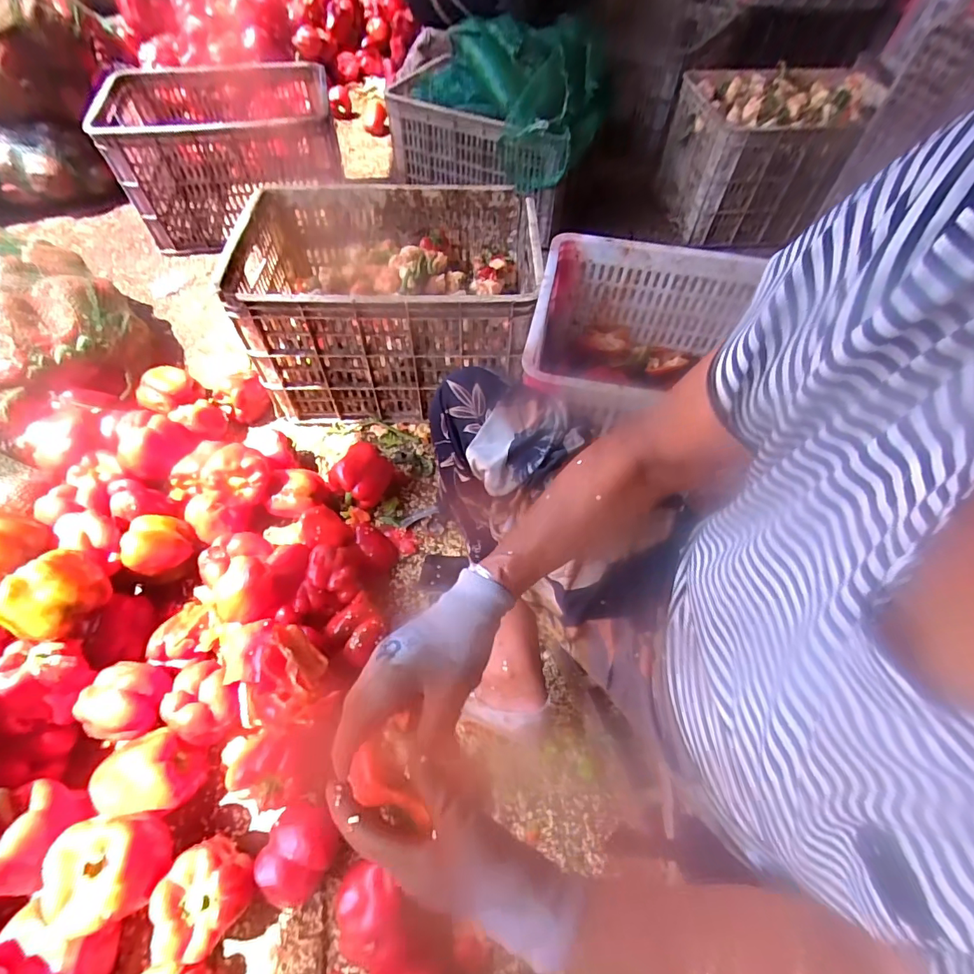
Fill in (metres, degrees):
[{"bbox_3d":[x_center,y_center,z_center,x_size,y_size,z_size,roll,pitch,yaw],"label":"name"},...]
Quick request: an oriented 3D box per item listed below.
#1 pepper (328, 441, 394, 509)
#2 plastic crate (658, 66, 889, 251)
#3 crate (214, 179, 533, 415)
[{"bbox_3d":[-0.215,-0.014,0.842,0.090,0.101,0.092,27,60,15],"label":"pepper"},{"bbox_3d":[0.736,-0.886,1.293,0.438,0.301,0.369,-8,58,-7],"label":"plastic crate"},{"bbox_3d":[-0.182,-0.356,0.943,0.513,0.304,0.387,2,57,-1],"label":"crate"}]

